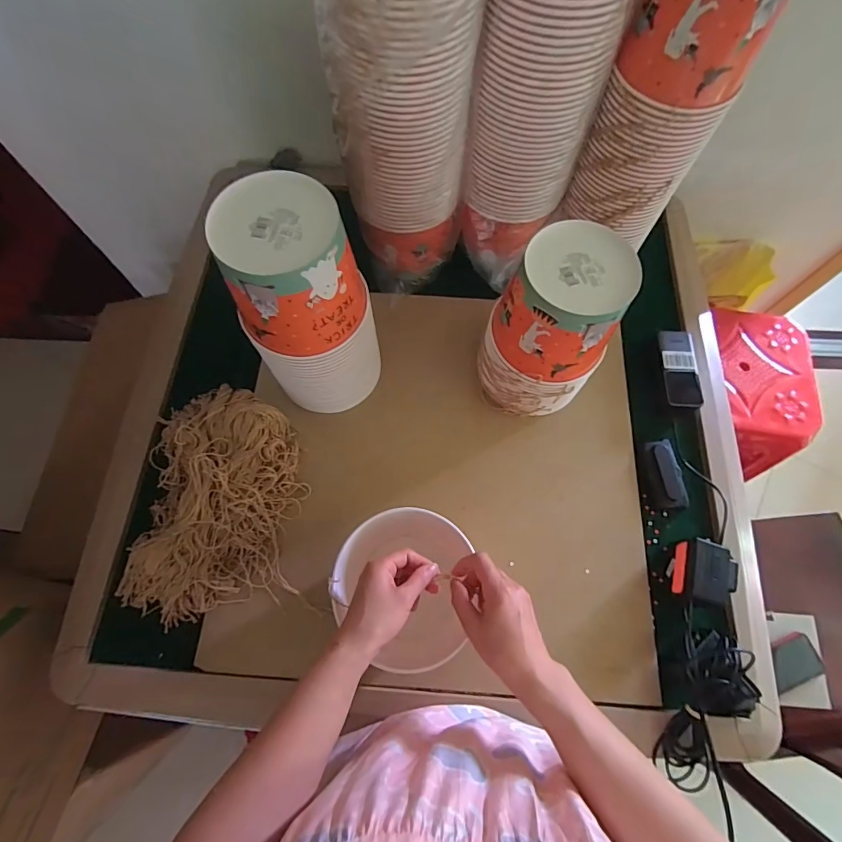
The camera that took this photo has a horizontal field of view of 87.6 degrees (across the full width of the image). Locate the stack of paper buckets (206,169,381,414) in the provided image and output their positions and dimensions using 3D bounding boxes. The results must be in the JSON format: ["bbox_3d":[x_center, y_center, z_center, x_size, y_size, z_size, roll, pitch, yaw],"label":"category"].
[{"bbox_3d":[-0.141,-0.130,0.565,0.146,0.312,0.136,-22,71,-10],"label":"stack of paper buckets"}]

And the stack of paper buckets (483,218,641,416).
[{"bbox_3d":[0.171,-0.111,0.590,0.138,0.246,0.139,-36,74,-14],"label":"stack of paper buckets"}]

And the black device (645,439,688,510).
[{"bbox_3d":[0.356,0.076,0.640,0.043,0.023,0.099,-3,69,-3],"label":"black device"}]

